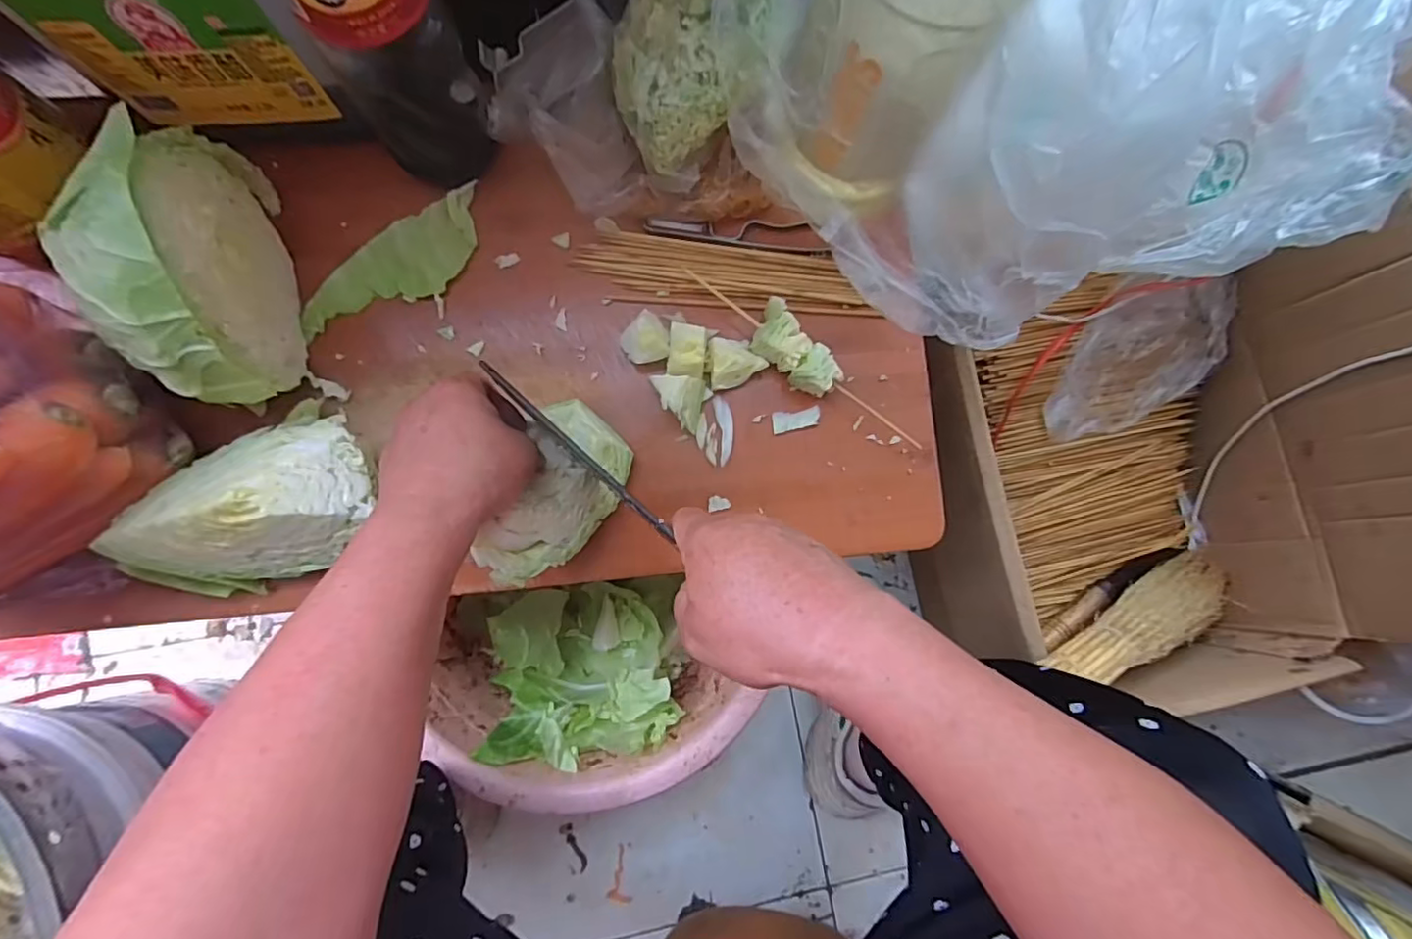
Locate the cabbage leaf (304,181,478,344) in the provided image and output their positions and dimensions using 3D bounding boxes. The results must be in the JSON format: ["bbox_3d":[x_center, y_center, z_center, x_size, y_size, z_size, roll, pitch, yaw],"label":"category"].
[{"bbox_3d":[-0.228,-0.148,0.445,0.150,0.011,0.058,-32,86,-9],"label":"cabbage leaf"}]

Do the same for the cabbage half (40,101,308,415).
[{"bbox_3d":[-0.313,-0.126,0.365,0.054,0.135,0.165,-10,83,-7],"label":"cabbage half"}]

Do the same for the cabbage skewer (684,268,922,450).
[{"bbox_3d":[0.073,-0.081,0.445,0.204,0.032,0.033,42,80,1],"label":"cabbage skewer"}]

